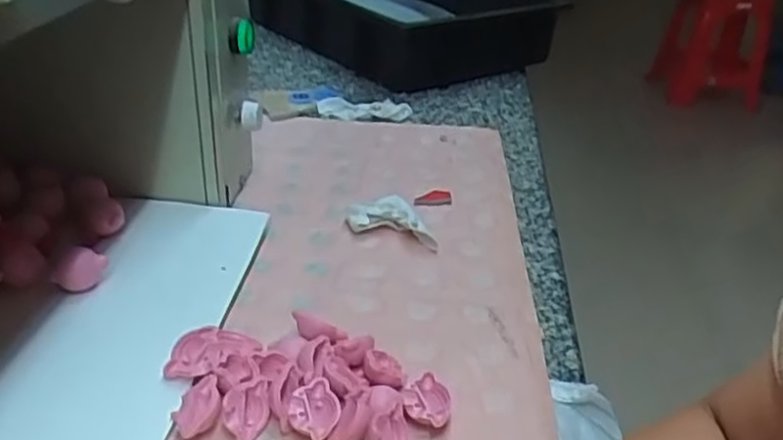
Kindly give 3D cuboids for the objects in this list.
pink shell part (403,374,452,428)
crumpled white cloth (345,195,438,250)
[{"bbox_3d":[0.021,0.107,0.408,0.027,0.014,0.031,6,30,4],"label":"pink shell part"},{"bbox_3d":[0.001,0.005,0.583,0.048,0.020,0.065,-14,34,-28],"label":"crumpled white cloth"}]

